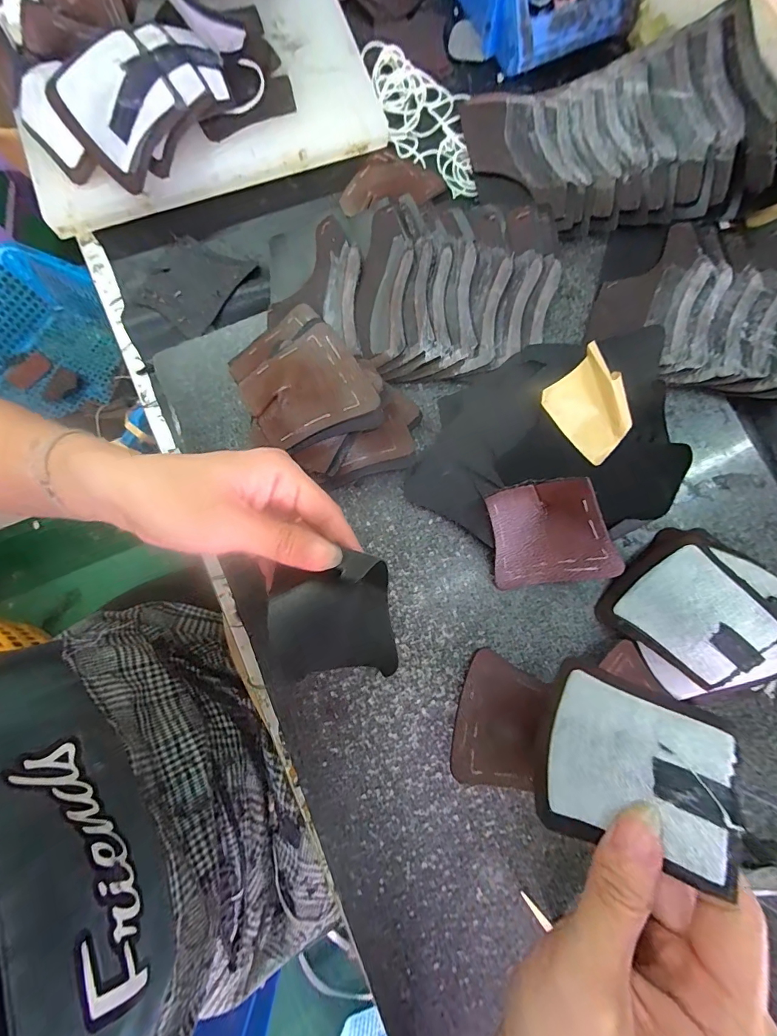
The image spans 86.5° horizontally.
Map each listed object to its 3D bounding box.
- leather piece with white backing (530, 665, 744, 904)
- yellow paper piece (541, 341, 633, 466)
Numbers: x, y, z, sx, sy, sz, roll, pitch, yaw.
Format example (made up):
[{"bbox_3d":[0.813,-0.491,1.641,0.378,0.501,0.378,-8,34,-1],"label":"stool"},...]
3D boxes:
[{"bbox_3d":[0.100,0.105,0.177,0.017,0.074,0.070,28,70,-36],"label":"leather piece with white backing"},{"bbox_3d":[0.136,-0.074,0.272,0.052,0.009,0.059,-43,82,8],"label":"yellow paper piece"}]

